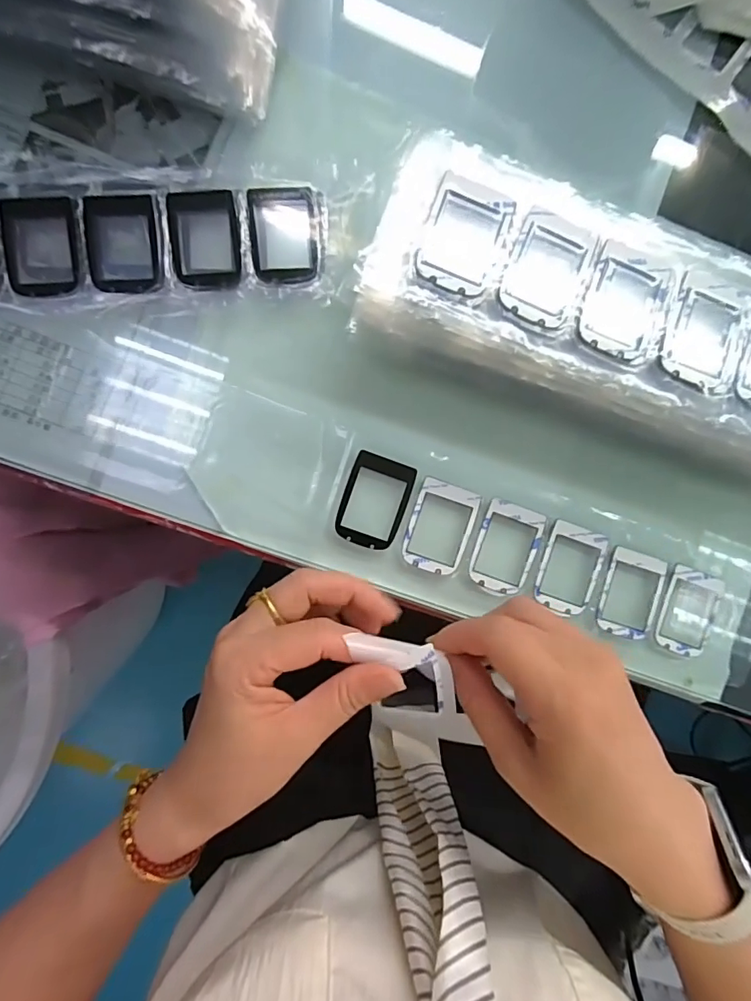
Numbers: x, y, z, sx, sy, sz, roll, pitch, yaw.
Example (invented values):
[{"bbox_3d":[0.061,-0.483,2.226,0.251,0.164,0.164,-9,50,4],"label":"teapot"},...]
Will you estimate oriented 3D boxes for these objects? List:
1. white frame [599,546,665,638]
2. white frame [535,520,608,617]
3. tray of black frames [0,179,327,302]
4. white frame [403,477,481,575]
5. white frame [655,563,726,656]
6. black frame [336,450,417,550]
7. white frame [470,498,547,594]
[{"bbox_3d":[0.153,0.056,0.299,0.036,0.004,0.051,17,88,-5],"label":"white frame"},{"bbox_3d":[0.115,0.040,0.295,0.036,0.004,0.050,18,88,-5],"label":"white frame"},{"bbox_3d":[-0.152,-0.139,0.268,0.245,0.010,0.066,-3,90,-5],"label":"tray of black frames"},{"bbox_3d":[0.038,0.016,0.287,0.036,0.004,0.051,18,88,-5],"label":"white frame"},{"bbox_3d":[0.190,0.067,0.304,0.036,0.004,0.052,18,88,-5],"label":"white frame"},{"bbox_3d":[0.000,0.001,0.284,0.037,0.004,0.052,17,88,-5],"label":"black frame"},{"bbox_3d":[0.077,0.028,0.291,0.035,0.004,0.052,19,88,-5],"label":"white frame"}]

